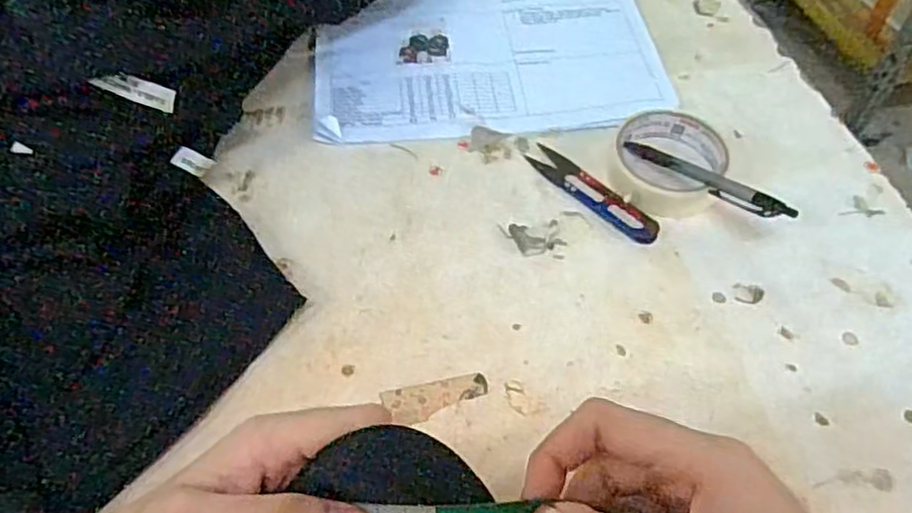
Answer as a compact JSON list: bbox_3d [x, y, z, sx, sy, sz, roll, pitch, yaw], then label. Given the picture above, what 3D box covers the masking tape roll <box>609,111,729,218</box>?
[{"bbox_3d":[0.159,-0.071,0.520,0.079,0.023,0.095,14,57,9],"label":"masking tape roll"}]

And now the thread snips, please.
[{"bbox_3d":[0.101,-0.048,0.515,0.025,0.006,0.117,-37,63,-23],"label":"thread snips"}]

